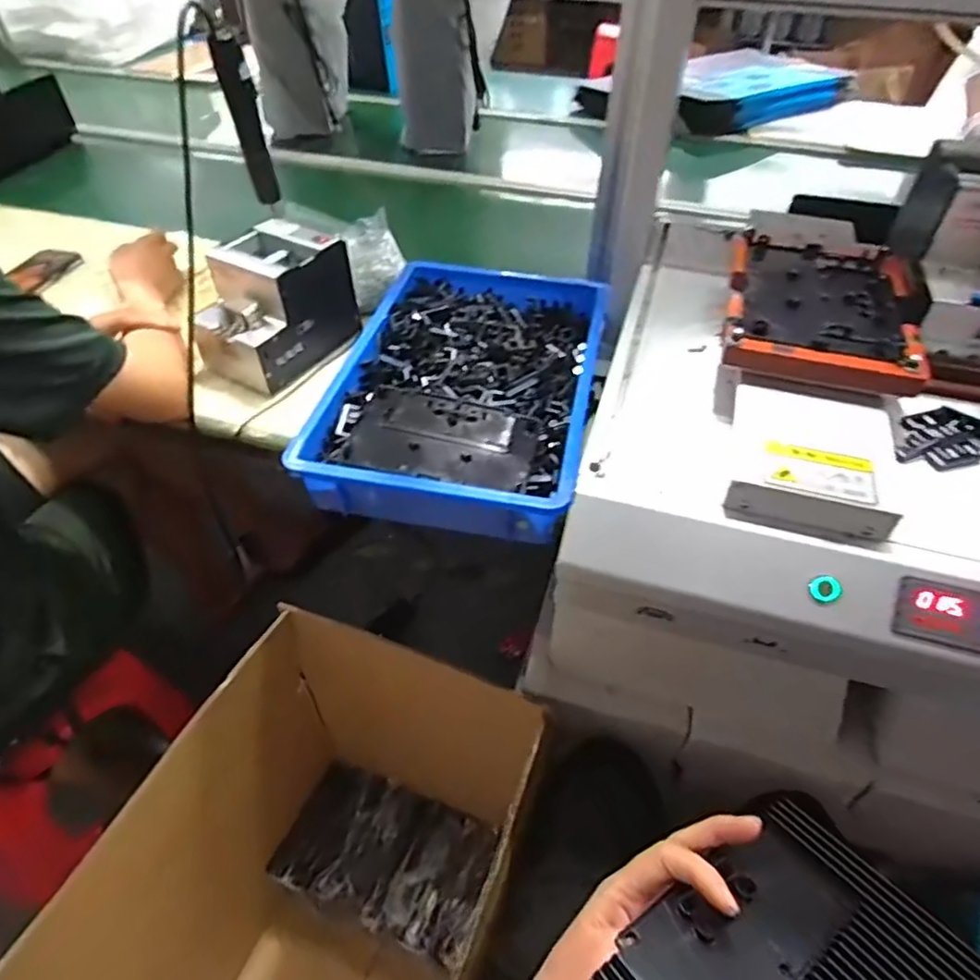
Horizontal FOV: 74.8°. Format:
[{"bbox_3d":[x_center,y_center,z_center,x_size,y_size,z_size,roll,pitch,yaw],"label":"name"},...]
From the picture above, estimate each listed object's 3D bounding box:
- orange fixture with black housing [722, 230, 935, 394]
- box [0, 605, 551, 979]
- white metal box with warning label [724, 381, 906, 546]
[{"bbox_3d":[0.313,-0.178,0.609,0.165,0.036,0.213,13,48,11],"label":"orange fixture with black housing"},{"bbox_3d":[-0.244,0.601,0.797,0.343,0.608,0.584,19,49,16],"label":"box"},{"bbox_3d":[0.257,-0.032,0.516,0.126,0.046,0.134,15,48,13],"label":"white metal box with warning label"}]

